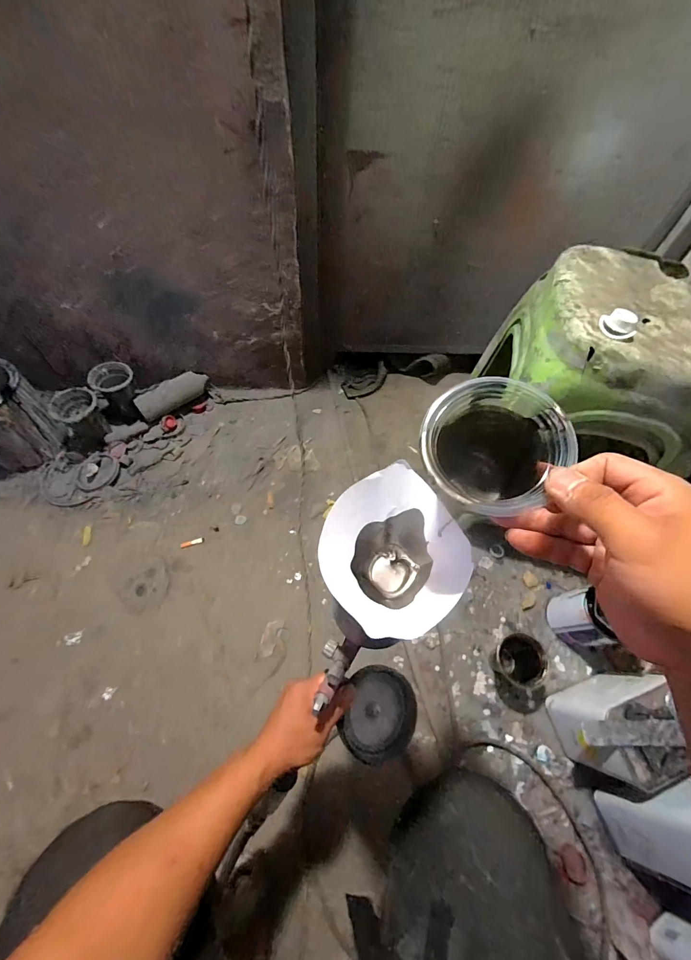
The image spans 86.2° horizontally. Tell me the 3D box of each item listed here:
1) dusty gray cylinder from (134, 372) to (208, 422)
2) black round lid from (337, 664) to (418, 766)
[{"bbox_3d":[-0.439,-0.218,0.946,0.184,0.055,0.061,-38,69,-23],"label":"dusty gray cylinder"},{"bbox_3d":[0.042,0.281,0.442,0.088,0.014,0.102,13,73,-7],"label":"black round lid"}]

